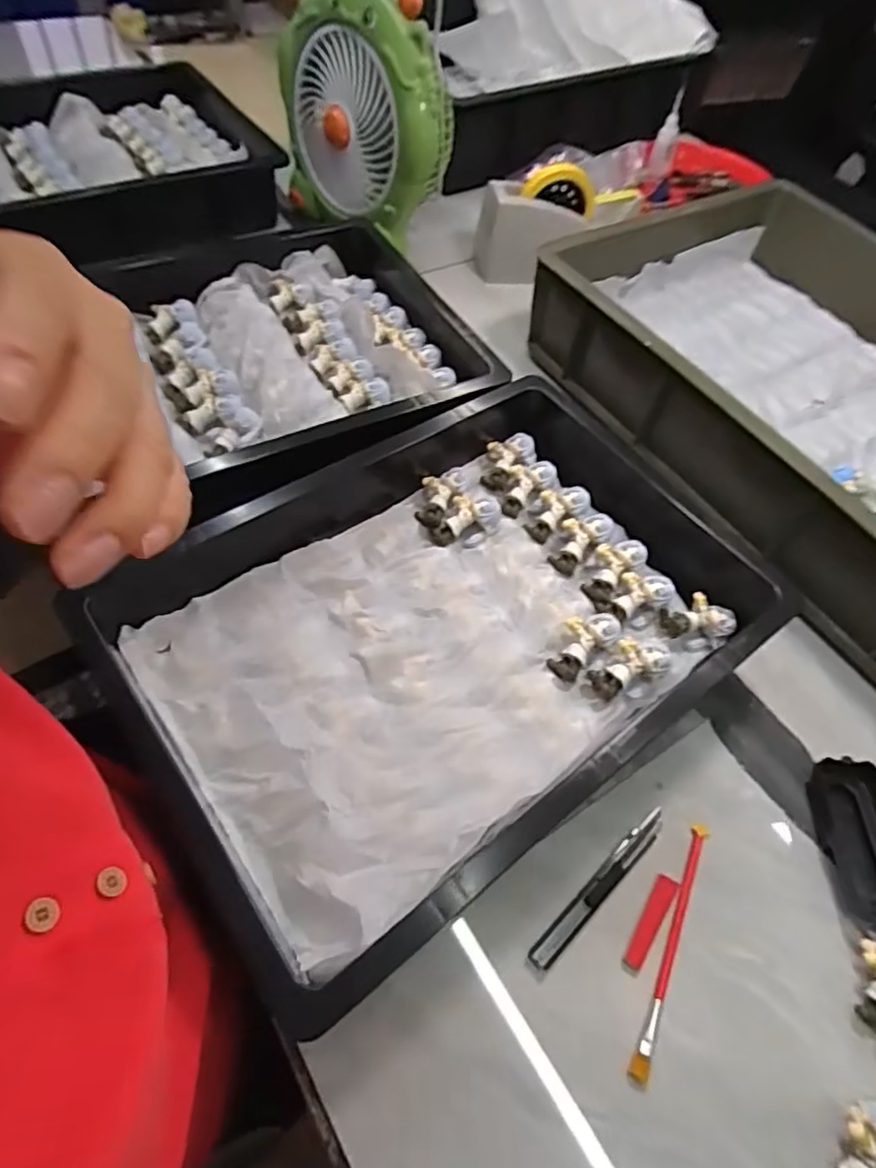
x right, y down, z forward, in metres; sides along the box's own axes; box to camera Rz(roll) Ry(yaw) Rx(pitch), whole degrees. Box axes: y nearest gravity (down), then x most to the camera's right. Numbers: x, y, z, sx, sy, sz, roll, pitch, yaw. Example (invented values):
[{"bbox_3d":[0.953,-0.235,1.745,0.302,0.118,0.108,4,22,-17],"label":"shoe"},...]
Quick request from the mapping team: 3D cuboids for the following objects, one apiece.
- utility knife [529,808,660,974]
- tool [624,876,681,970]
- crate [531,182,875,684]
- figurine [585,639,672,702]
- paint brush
[{"bbox_3d":[0.113,0.207,0.437,0.138,0.005,0.015,-36,67,-26],"label":"utility knife"},{"bbox_3d":[0.144,0.228,0.430,0.016,0.004,0.065,33,59,15],"label":"tool"},{"bbox_3d":[0.439,-0.206,0.681,0.463,0.115,0.618,-23,62,-20],"label":"crate"},{"bbox_3d":[0.146,0.064,0.485,0.054,0.030,0.035,-25,62,-21],"label":"figurine"},{"bbox_3d":[0.156,0.239,0.422,0.012,0.012,0.164,25,57,10],"label":"paint brush"}]

